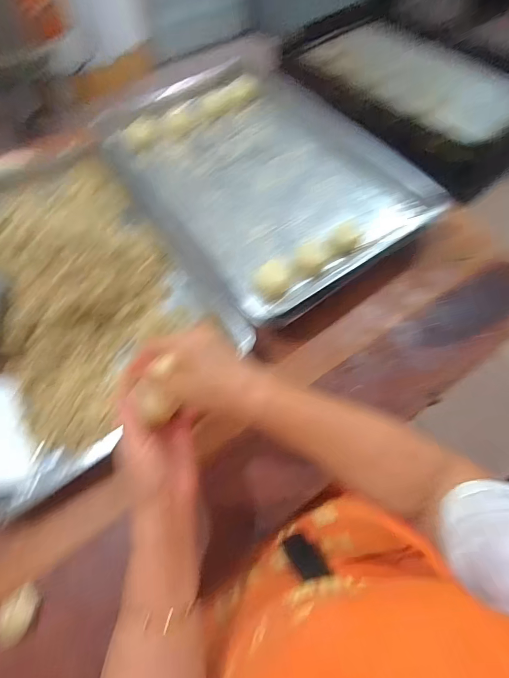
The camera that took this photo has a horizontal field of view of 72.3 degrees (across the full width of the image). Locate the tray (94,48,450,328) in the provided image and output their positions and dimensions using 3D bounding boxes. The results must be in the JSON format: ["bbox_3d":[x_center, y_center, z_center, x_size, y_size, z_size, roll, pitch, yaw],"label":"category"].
[{"bbox_3d":[0.002,-0.340,0.665,0.425,0.056,0.643,-31,67,-15],"label":"tray"}]

